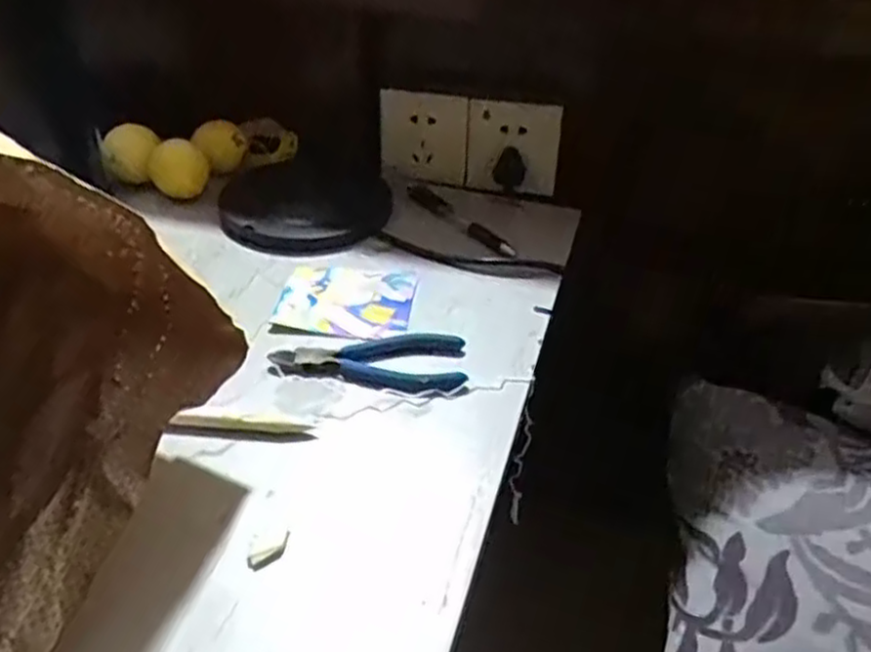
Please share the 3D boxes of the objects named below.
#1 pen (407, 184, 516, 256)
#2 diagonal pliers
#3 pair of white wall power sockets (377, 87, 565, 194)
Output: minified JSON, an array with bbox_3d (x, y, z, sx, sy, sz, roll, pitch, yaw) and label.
[{"bbox_3d":[0.019,-0.094,0.668,0.017,0.006,0.148,-20,42,-28],"label":"pen"},{"bbox_3d":[-0.043,0.026,0.501,0.126,0.013,0.051,-3,37,-8],"label":"diagonal pliers"},{"bbox_3d":[0.031,-0.175,0.733,0.167,0.100,0.016,7,50,6],"label":"pair of white wall power sockets"}]

